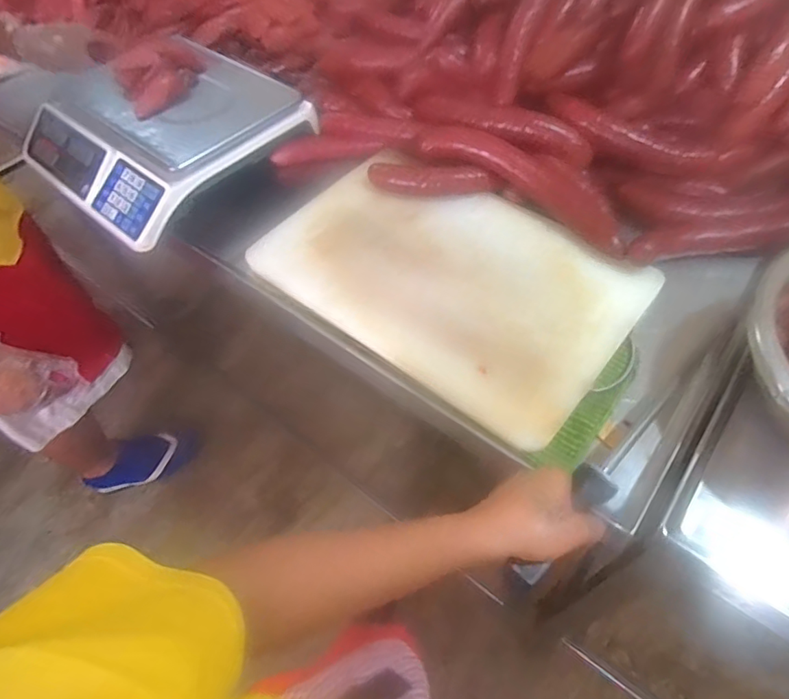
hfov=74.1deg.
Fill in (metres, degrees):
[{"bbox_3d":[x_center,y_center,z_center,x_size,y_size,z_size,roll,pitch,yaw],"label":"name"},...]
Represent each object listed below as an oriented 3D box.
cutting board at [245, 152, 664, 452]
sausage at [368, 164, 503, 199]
[{"bbox_3d":[0.063,-0.097,0.642,0.425,0.025,0.277,33,64,24],"label":"cutting board"},{"bbox_3d":[0.049,-0.225,0.708,0.175,0.030,0.041,11,57,12],"label":"sausage"}]

